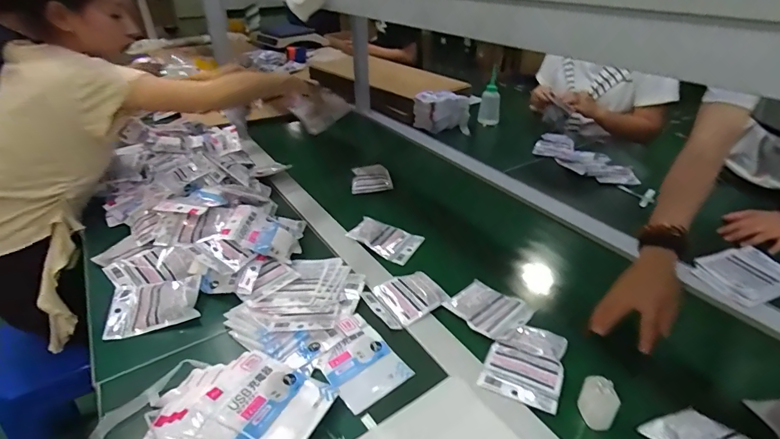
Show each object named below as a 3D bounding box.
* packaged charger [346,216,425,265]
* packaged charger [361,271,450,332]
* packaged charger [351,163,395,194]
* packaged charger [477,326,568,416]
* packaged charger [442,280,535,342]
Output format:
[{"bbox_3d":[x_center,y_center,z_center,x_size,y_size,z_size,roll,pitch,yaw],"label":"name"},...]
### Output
[{"bbox_3d":[-0.009,0.039,0.835,0.135,0.013,0.080,25,45,1],"label":"packaged charger"},{"bbox_3d":[0.027,0.128,0.689,0.121,0.013,0.093,-20,37,-27],"label":"packaged charger"},{"bbox_3d":[-0.046,-0.106,1.049,0.096,0.026,0.148,-3,33,-4],"label":"packaged charger"},{"bbox_3d":[0.188,0.193,0.578,0.098,0.020,0.129,16,36,24],"label":"packaged charger"},{"bbox_3d":[0.159,0.139,0.659,0.093,0.027,0.110,-26,41,-35],"label":"packaged charger"}]

